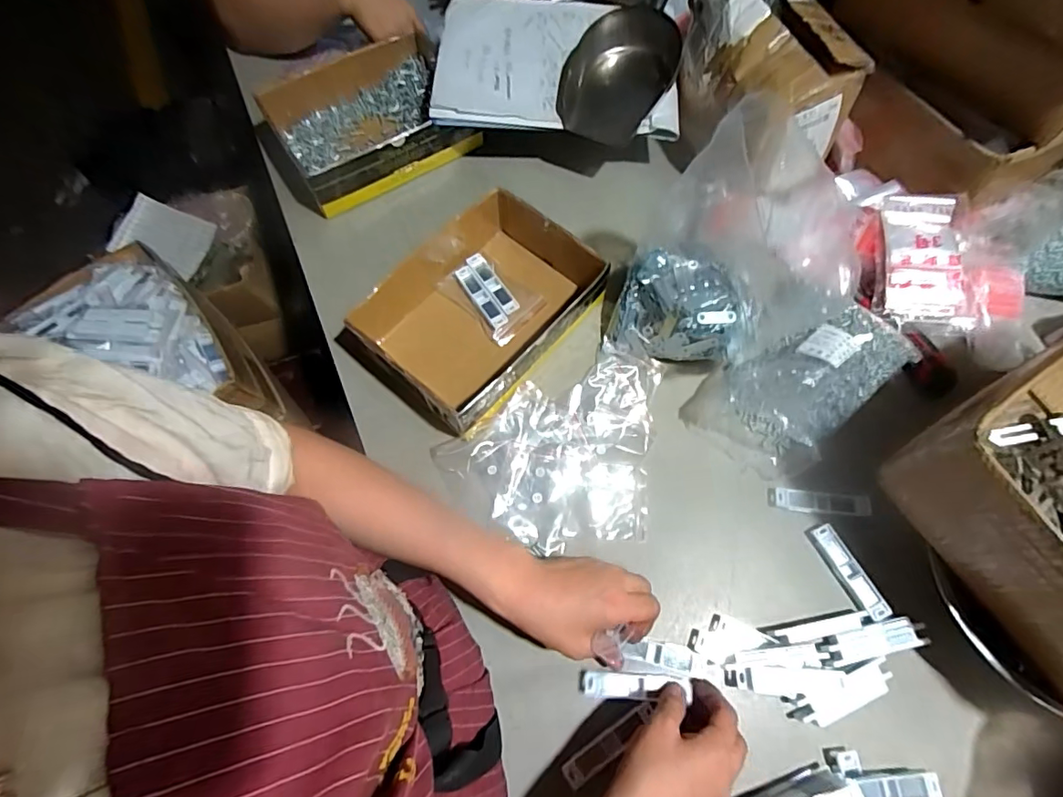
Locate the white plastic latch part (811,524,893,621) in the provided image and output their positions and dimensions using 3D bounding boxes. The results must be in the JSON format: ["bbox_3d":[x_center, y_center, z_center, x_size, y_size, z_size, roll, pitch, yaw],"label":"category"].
[{"bbox_3d":[0.317,0.172,0.518,0.022,0.010,0.095,-23,69,-8],"label":"white plastic latch part"}]

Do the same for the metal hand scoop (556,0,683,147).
[{"bbox_3d":[0.120,-0.450,0.668,0.140,0.066,0.243,15,69,8],"label":"metal hand scoop"}]

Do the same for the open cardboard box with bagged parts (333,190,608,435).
[{"bbox_3d":[-0.068,-0.108,0.604,0.209,0.063,0.259,39,73,16],"label":"open cardboard box with bagged parts"}]

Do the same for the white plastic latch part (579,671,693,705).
[{"bbox_3d":[0.094,0.263,0.475,0.098,0.006,0.022,-2,67,8],"label":"white plastic latch part"}]

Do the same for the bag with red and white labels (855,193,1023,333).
[{"bbox_3d":[0.488,-0.159,0.615,0.173,0.058,0.174,3,68,3],"label":"bag with red and white labels"}]

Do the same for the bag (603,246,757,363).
[{"bbox_3d":[0.170,-0.103,0.591,0.143,0.072,0.106,13,68,7],"label":"bag"}]

